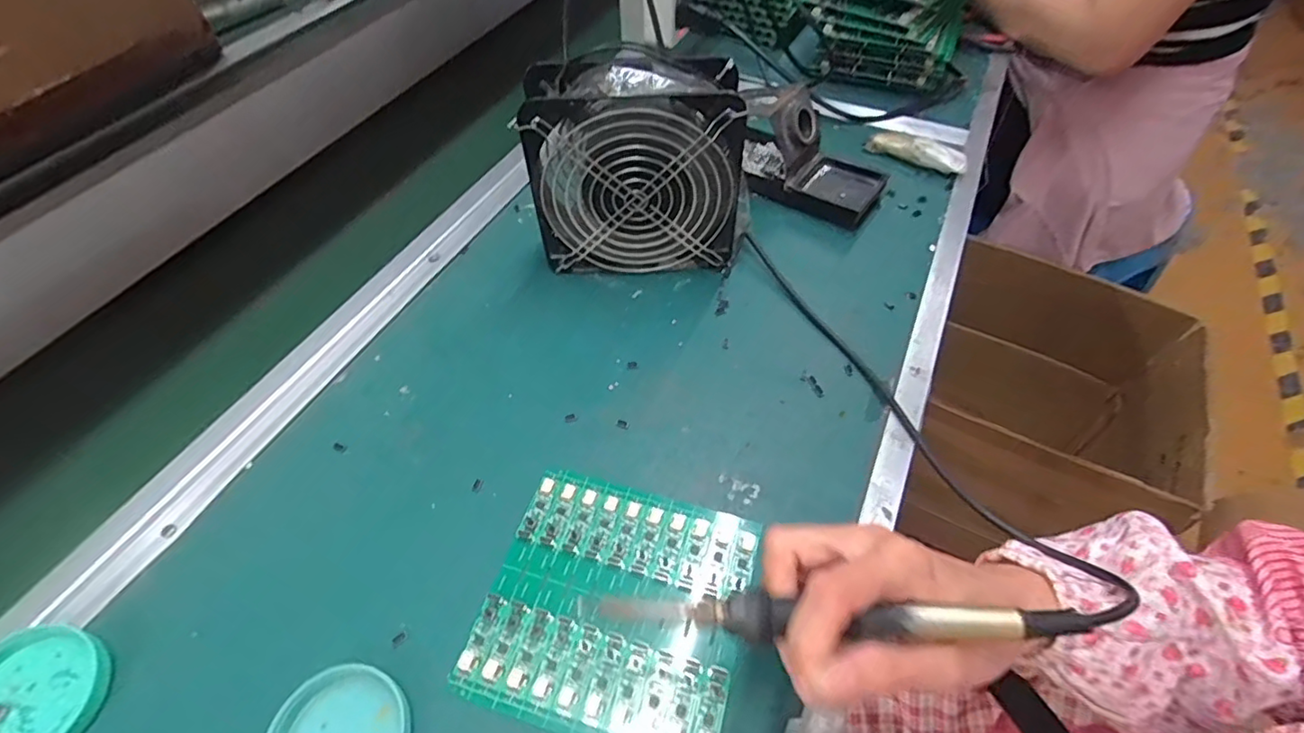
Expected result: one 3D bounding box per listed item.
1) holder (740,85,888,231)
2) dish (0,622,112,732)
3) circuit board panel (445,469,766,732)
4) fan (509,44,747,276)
[{"bbox_3d":[0.138,-0.192,0.524,0.138,0.072,0.076,27,58,19],"label":"holder"},{"bbox_3d":[-0.314,0.167,0.297,0.065,0.014,0.064,0,54,0],"label":"dish"},{"bbox_3d":[-0.019,0.130,0.331,0.137,0.006,0.136,15,55,11],"label":"circuit board panel"},{"bbox_3d":[-0.008,-0.145,0.443,0.155,0.150,0.061,0,54,1],"label":"fan"}]

